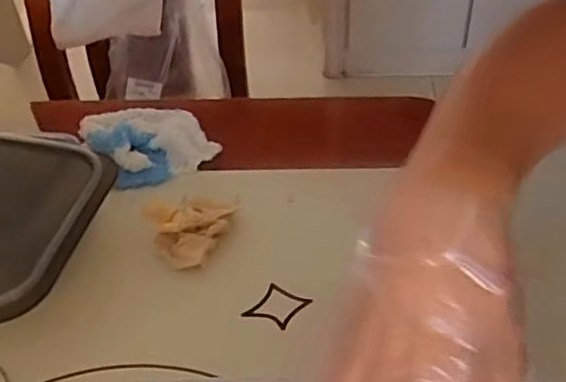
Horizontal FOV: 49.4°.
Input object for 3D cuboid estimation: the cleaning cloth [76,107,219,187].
[{"bbox_3d":[-0.131,-0.058,0.582,0.097,0.035,0.127,-26,43,-23],"label":"cleaning cloth"}]

